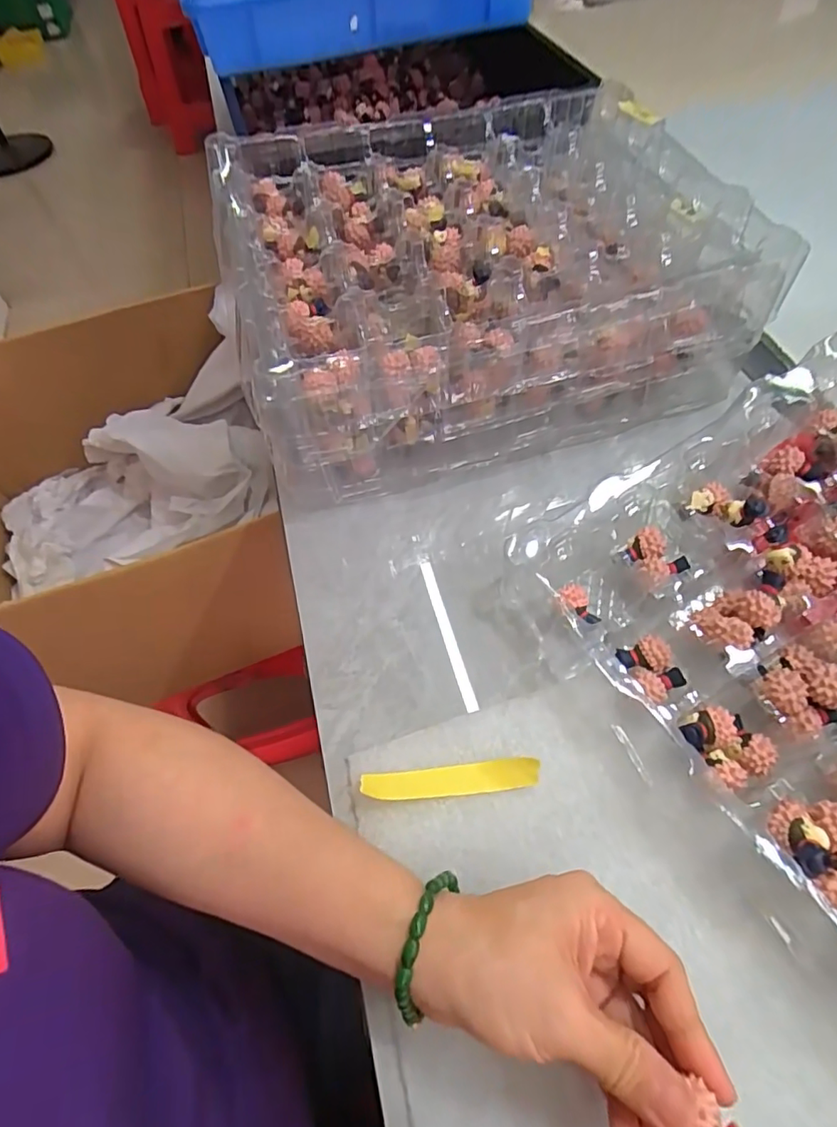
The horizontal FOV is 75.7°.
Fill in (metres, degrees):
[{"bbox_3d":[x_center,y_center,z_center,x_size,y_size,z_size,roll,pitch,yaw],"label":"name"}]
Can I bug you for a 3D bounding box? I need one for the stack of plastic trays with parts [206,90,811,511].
[{"bbox_3d":[0.043,-0.228,0.426,0.354,0.108,0.304,-14,61,-4],"label":"stack of plastic trays with parts"}]

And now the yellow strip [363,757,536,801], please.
[{"bbox_3d":[0.016,0.113,0.282,0.090,0.014,0.015,-6,60,0],"label":"yellow strip"}]

